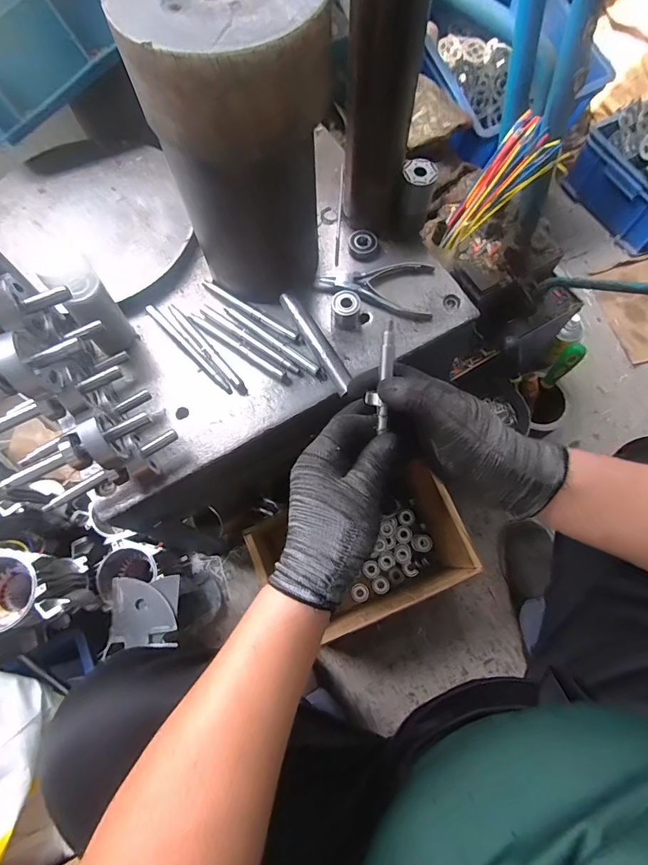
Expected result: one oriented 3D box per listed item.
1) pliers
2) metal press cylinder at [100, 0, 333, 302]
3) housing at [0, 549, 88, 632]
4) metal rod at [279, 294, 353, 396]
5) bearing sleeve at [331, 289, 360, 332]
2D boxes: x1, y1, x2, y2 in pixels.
[{"bbox_3d":[0.057,-0.167,0.491,0.133,0.016,0.070,4,70,3],"label":"pliers"},{"bbox_3d":[-0.066,-0.247,0.388,0.138,0.239,0.139,-18,71,-5],"label":"metal press cylinder"},{"bbox_3d":[-0.416,0.227,0.617,0.110,0.135,0.113,-26,72,-8],"label":"housing"},{"bbox_3d":[-0.009,-0.098,0.460,0.017,0.010,0.133,-29,72,-9],"label":"metal rod"},{"bbox_3d":[0.025,-0.134,0.475,0.029,0.036,0.028,-4,70,0],"label":"bearing sleeve"}]

